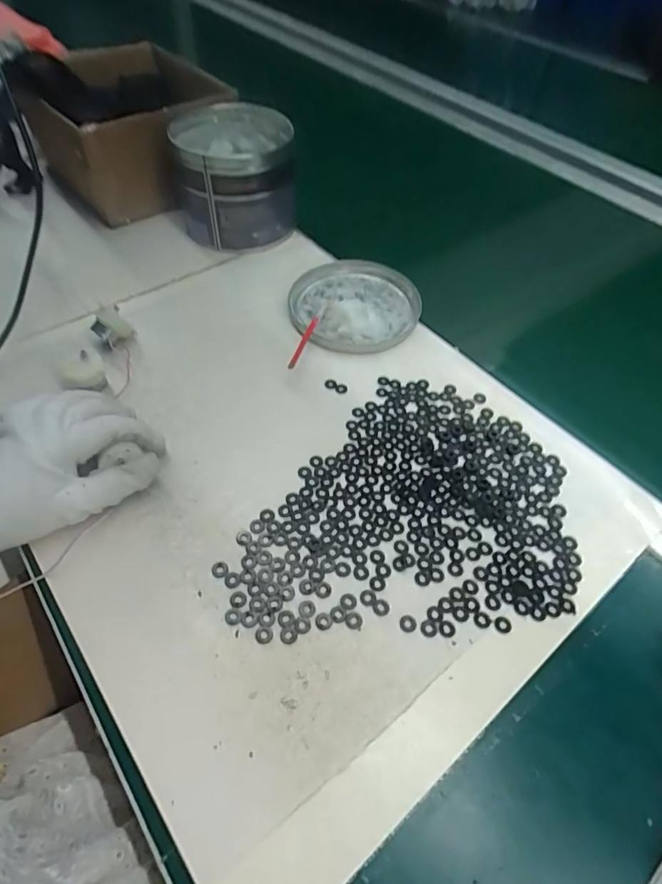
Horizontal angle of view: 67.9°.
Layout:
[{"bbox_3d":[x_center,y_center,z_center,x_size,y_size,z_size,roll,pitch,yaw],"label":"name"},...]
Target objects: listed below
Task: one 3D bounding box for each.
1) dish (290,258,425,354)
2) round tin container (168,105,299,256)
[{"bbox_3d":[0.026,-0.143,0.504,0.127,0.016,0.139,12,53,6],"label":"dish"},{"bbox_3d":[-0.108,-0.296,0.562,0.124,0.109,0.128,2,53,-2],"label":"round tin container"}]

